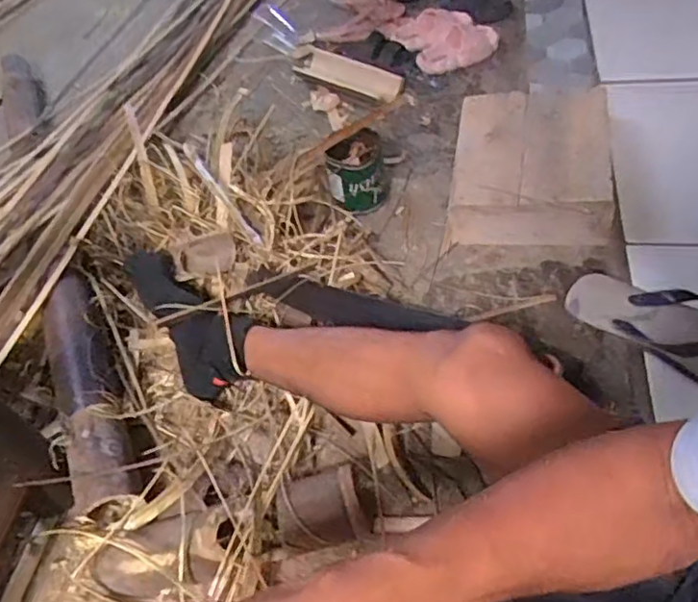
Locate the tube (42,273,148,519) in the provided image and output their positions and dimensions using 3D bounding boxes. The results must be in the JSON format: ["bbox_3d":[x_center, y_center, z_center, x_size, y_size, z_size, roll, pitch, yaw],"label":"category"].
[{"bbox_3d":[-0.367,0.106,0.832,0.089,0.063,0.397,-24,52,-11],"label":"tube"}]

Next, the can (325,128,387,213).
[{"bbox_3d":[0.013,-0.218,1.043,0.097,0.102,0.111,-5,51,4],"label":"can"}]

